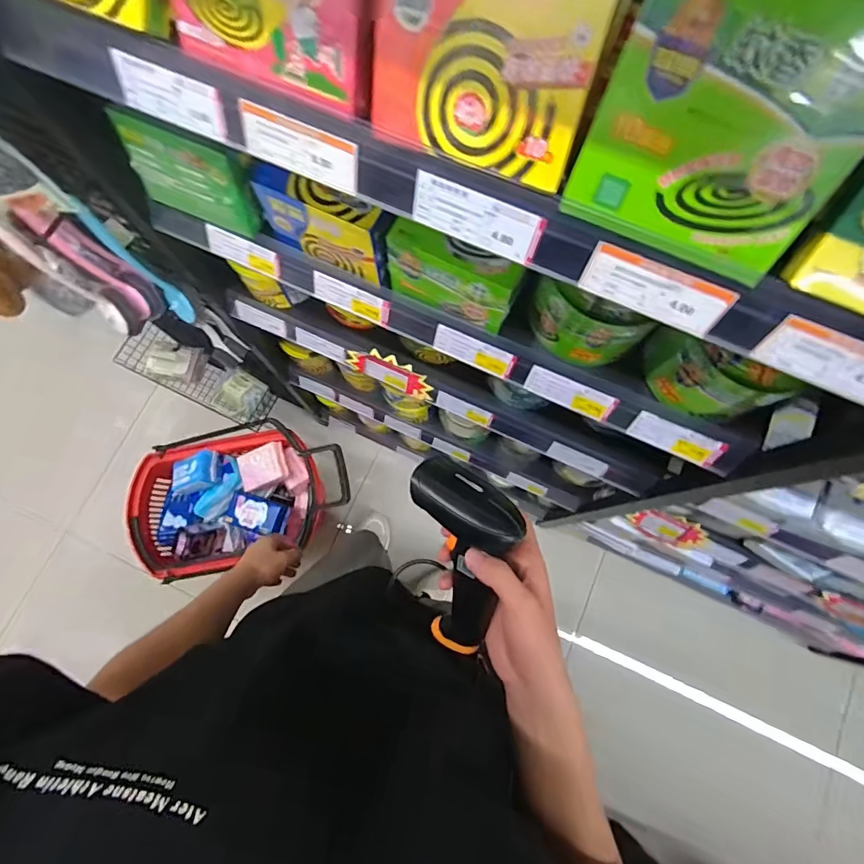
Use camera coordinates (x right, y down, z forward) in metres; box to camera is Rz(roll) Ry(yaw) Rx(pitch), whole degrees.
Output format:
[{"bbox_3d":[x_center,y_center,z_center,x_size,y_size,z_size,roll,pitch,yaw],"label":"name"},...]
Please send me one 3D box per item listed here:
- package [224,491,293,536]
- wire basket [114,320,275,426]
[{"bbox_3d":[-0.473,0.217,1.239,0.173,0.045,0.090,14,77,3],"label":"package"},{"bbox_3d":[-0.634,-0.145,1.302,0.437,0.163,0.124,25,78,6],"label":"wire basket"}]

